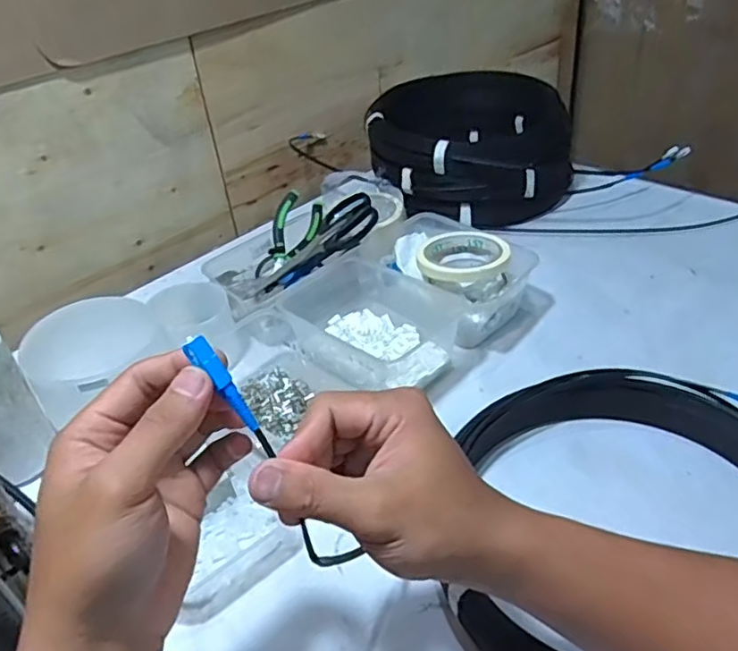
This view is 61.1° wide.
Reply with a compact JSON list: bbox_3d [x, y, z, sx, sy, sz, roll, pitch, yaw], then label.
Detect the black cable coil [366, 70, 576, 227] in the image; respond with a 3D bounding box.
[{"bbox_3d":[0.148,-0.257,0.899,0.275,0.125,0.259,2,37,11],"label":"black cable coil"}]

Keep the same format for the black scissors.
[{"bbox_3d":[-0.064,-0.089,0.727,0.173,0.025,0.062,-35,38,15],"label":"black scissors"}]

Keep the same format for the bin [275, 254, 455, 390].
[{"bbox_3d":[0.009,-0.010,0.668,0.182,0.060,0.110,27,48,38],"label":"bin"}]

